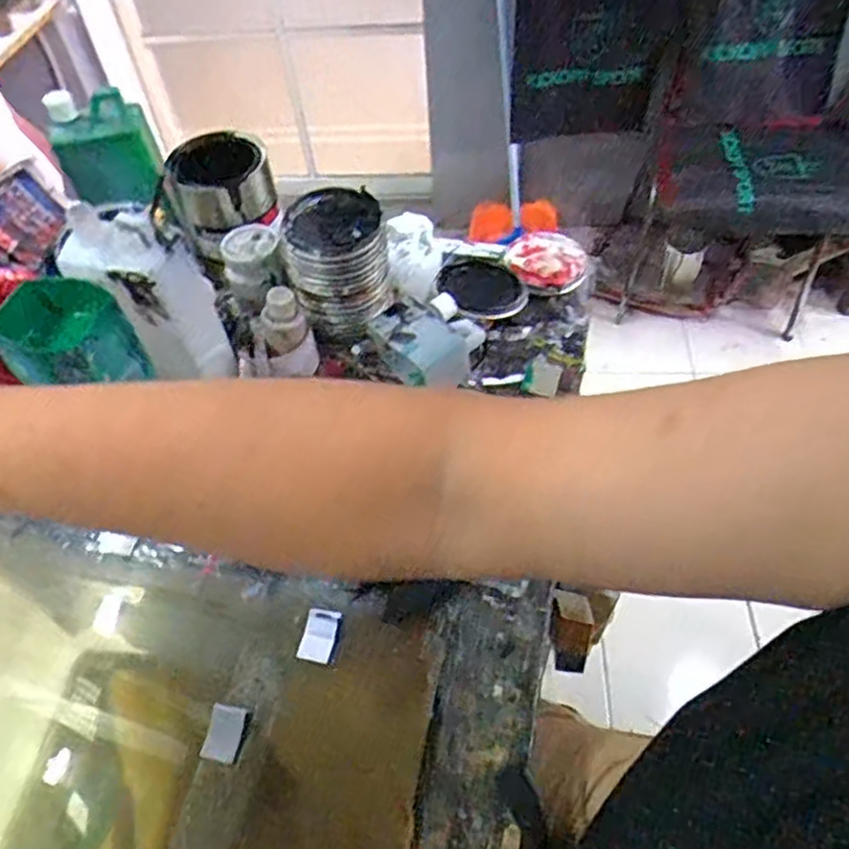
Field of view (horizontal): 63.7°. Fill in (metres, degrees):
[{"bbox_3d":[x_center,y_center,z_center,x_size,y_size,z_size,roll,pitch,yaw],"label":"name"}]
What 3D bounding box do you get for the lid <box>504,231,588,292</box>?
[{"bbox_3d":[0.153,-0.198,0.836,0.095,0.017,0.091,1,60,-3],"label":"lid"}]

